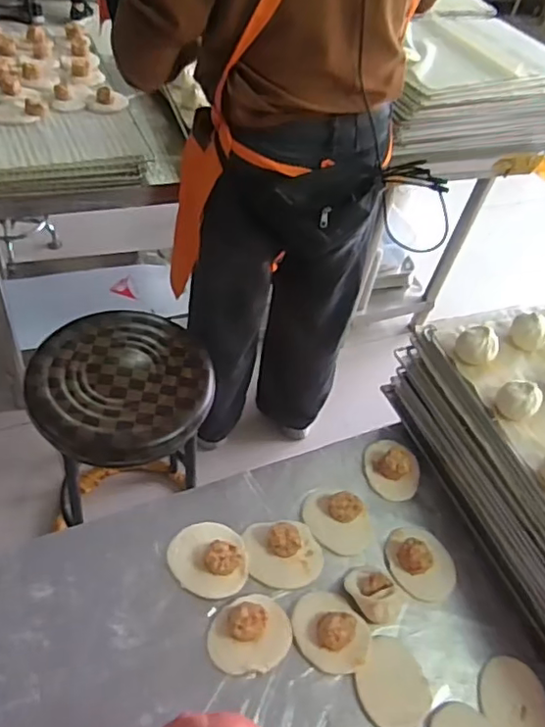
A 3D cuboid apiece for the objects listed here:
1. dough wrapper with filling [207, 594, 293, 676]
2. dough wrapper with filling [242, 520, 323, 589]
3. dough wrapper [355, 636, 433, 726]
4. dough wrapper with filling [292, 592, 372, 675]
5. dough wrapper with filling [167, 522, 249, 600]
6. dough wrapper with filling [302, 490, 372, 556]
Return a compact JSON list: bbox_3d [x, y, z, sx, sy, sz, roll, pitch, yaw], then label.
[{"bbox_3d":[-0.024,0.295,0.642,0.091,0.031,0.079,2,50,-10],"label":"dough wrapper with filling"},{"bbox_3d":[0.015,0.225,0.702,0.094,0.031,0.074,7,49,-5],"label":"dough wrapper with filling"},{"bbox_3d":[0.131,0.354,0.643,0.073,0.009,0.089,-18,63,-14],"label":"dough wrapper"},{"bbox_3d":[0.066,0.298,0.656,0.074,0.027,0.092,-29,61,-31],"label":"dough wrapper with filling"},{"bbox_3d":[-0.076,0.226,0.684,0.090,0.030,0.086,6,49,-7],"label":"dough wrapper with filling"},{"bbox_3d":[0.084,0.198,0.744,0.095,0.028,0.066,26,50,11],"label":"dough wrapper with filling"}]

